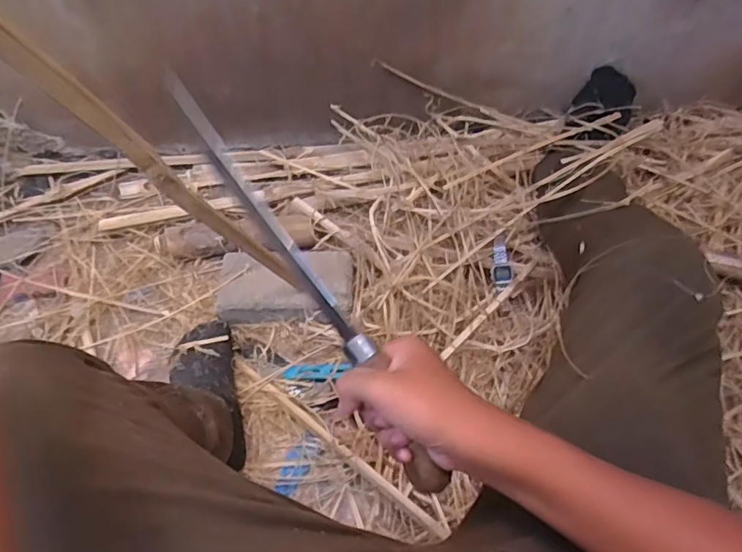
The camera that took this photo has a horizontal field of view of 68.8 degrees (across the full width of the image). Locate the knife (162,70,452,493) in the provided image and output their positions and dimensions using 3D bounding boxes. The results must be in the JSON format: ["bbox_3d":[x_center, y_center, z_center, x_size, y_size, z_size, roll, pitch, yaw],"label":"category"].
[{"bbox_3d":[-0.050,0.003,0.413,0.027,0.024,0.372,-33,87,-15],"label":"knife"}]

